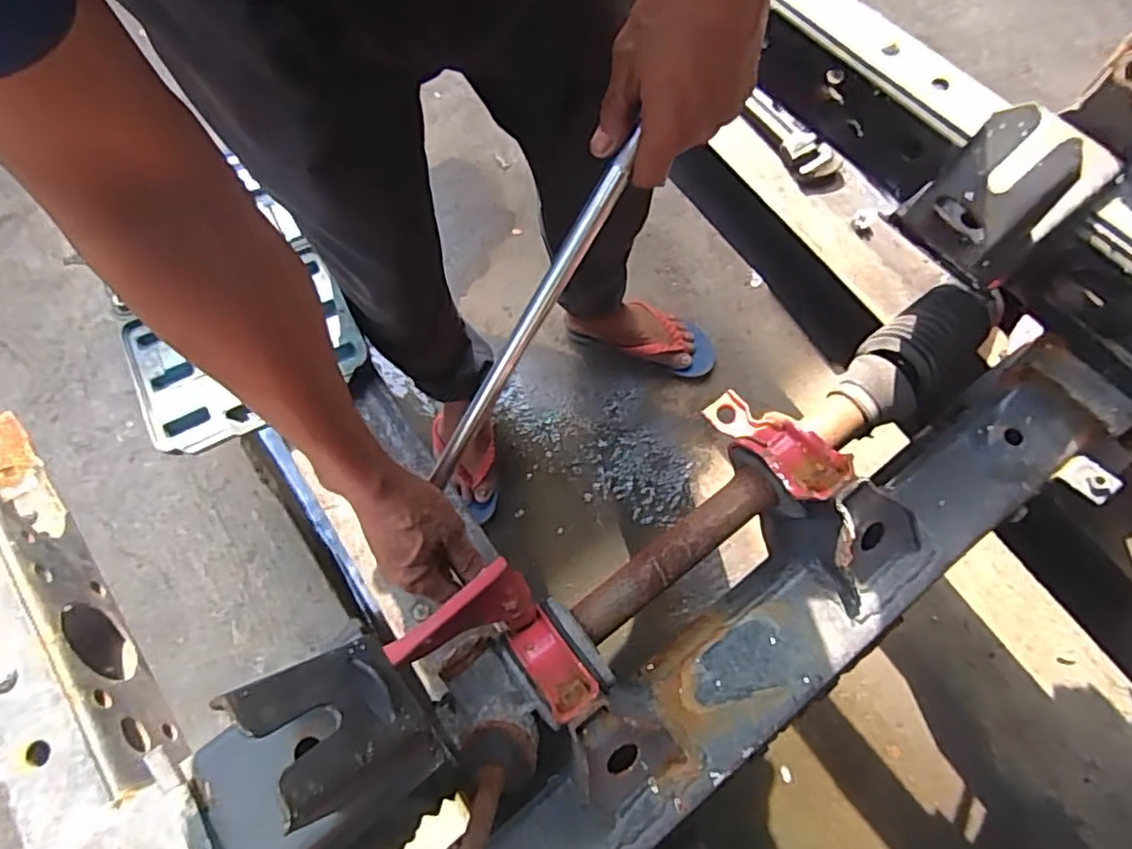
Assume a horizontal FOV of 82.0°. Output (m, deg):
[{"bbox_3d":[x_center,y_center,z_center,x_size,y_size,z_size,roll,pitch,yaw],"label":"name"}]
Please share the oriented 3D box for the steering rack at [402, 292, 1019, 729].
[{"bbox_3d":[0.119,0.053,0.499,0.504,0.071,0.119,-33,74,-11],"label":"steering rack"}]

